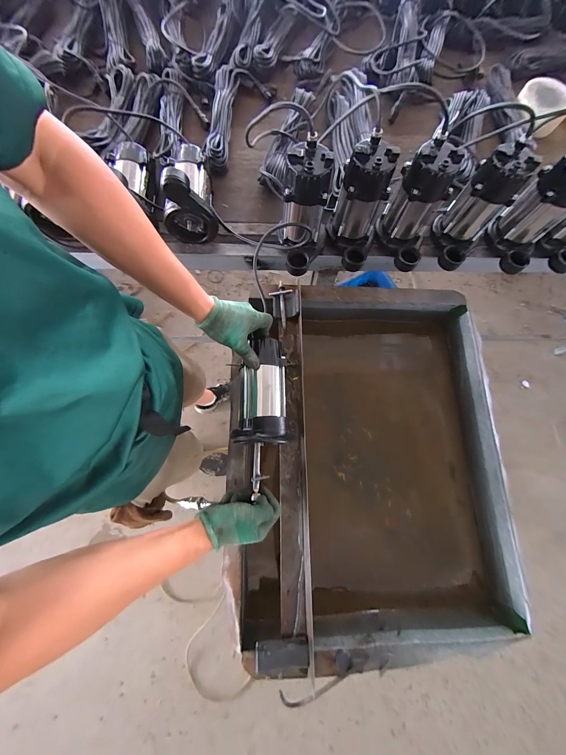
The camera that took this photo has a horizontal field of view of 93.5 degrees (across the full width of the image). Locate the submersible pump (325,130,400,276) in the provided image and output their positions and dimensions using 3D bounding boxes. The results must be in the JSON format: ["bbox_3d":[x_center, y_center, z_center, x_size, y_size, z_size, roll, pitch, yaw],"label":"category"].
[{"bbox_3d":[0.171,-0.360,0.579,0.094,0.205,0.147,-13,77,-6],"label":"submersible pump"}]

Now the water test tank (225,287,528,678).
[{"bbox_3d":[0.200,0.185,0.690,0.555,0.302,0.770,2,75,-3],"label":"water test tank"}]

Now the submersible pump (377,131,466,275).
[{"bbox_3d":[0.298,-0.382,0.595,0.123,0.202,0.167,24,76,3],"label":"submersible pump"}]

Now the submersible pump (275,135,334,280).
[{"bbox_3d":[0.040,-0.340,0.571,0.100,0.205,0.147,5,75,-2],"label":"submersible pump"}]

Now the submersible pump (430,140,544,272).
[{"bbox_3d":[0.426,-0.361,0.587,0.099,0.190,0.143,15,75,1],"label":"submersible pump"}]

